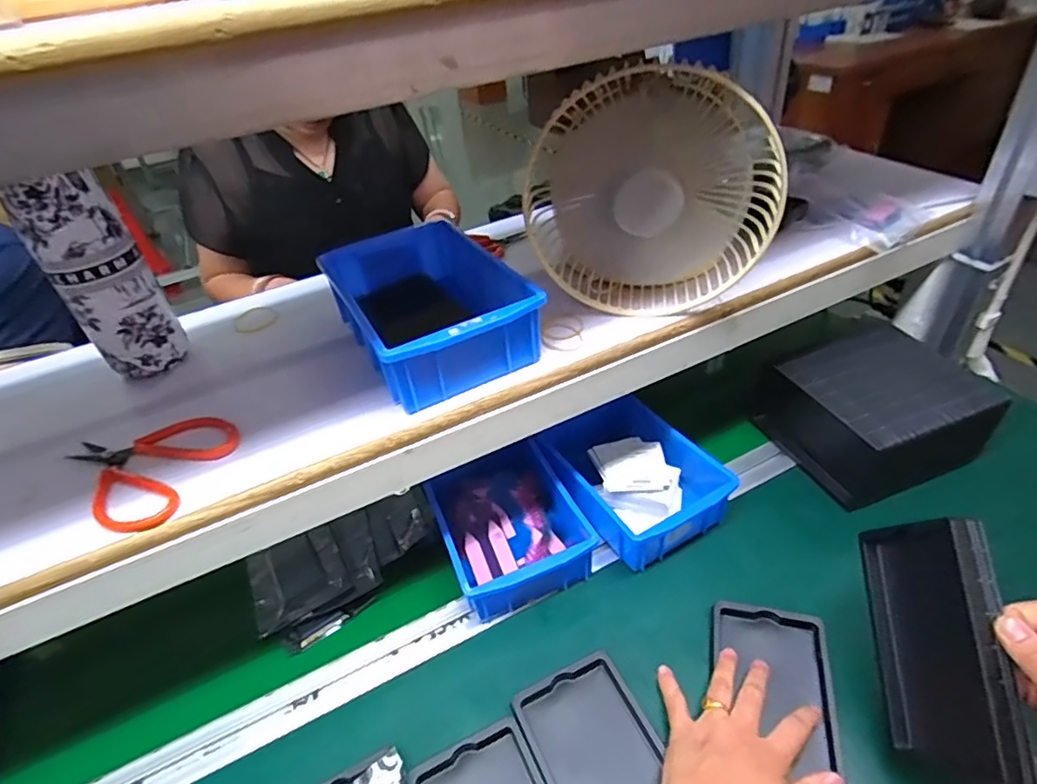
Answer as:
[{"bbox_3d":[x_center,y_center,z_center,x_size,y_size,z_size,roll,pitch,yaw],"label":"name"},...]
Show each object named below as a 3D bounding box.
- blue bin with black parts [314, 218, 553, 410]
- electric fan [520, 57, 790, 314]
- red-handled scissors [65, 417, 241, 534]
[{"bbox_3d":[-0.080,-0.076,0.497,0.127,0.065,0.203,-23,41,-19],"label":"blue bin with black parts"},{"bbox_3d":[0.110,-0.163,0.484,0.200,0.186,0.081,2,39,12],"label":"electric fan"},{"bbox_3d":[-0.261,0.047,0.417,0.099,0.014,0.113,-34,45,-30],"label":"red-handled scissors"}]

